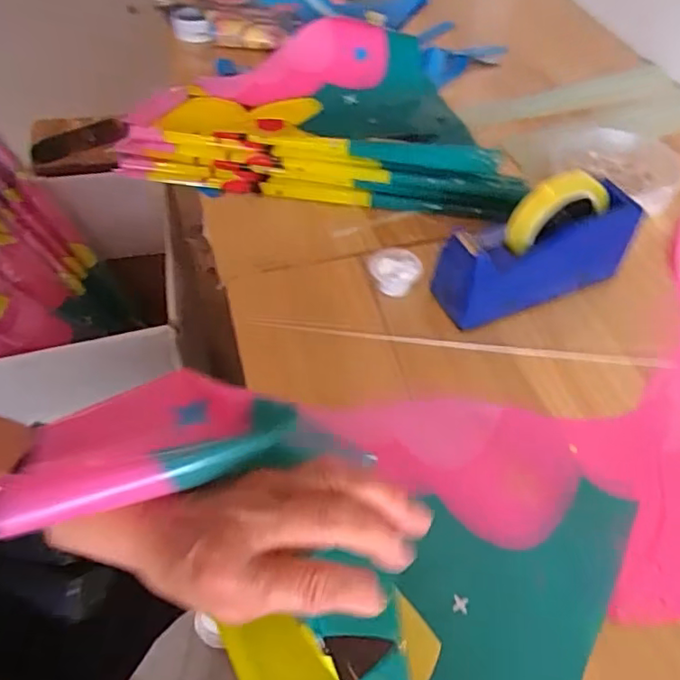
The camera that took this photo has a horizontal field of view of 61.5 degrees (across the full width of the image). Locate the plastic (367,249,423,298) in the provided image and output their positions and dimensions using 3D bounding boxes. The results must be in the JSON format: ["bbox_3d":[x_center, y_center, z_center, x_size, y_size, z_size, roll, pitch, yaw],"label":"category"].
[{"bbox_3d":[0.058,-0.072,0.612,0.047,0.037,0.053,-37,61,-27],"label":"plastic"}]

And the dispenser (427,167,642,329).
[{"bbox_3d":[0.200,-0.087,0.569,0.198,0.129,0.065,-21,55,-17],"label":"dispenser"}]

